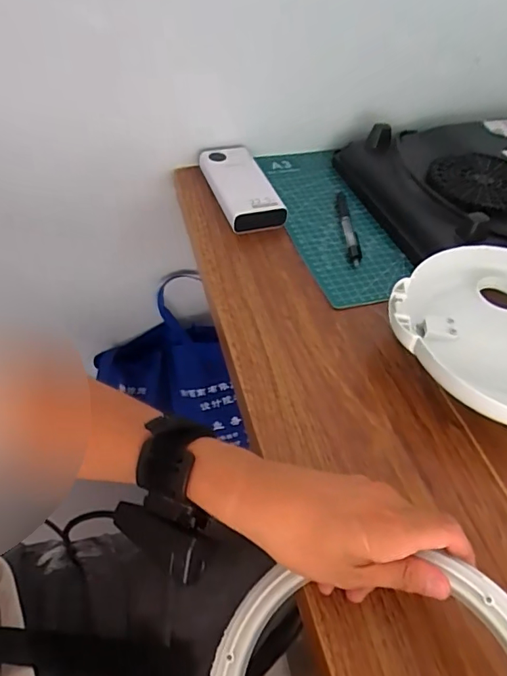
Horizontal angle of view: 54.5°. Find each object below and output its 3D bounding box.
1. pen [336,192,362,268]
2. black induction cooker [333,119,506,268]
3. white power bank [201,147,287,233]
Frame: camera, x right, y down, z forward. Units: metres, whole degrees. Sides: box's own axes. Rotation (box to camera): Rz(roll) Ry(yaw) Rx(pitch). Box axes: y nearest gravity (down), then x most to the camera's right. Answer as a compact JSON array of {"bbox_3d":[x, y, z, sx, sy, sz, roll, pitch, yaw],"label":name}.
[{"bbox_3d":[0.109,-0.133,0.570,0.015,0.010,0.144,3,48,-5],"label":"pen"},{"bbox_3d":[0.298,-0.189,0.603,0.308,0.060,0.242,-10,51,-16],"label":"black induction cooker"},{"bbox_3d":[-0.018,-0.184,0.592,0.068,0.030,0.146,-10,50,-15],"label":"white power bank"}]

